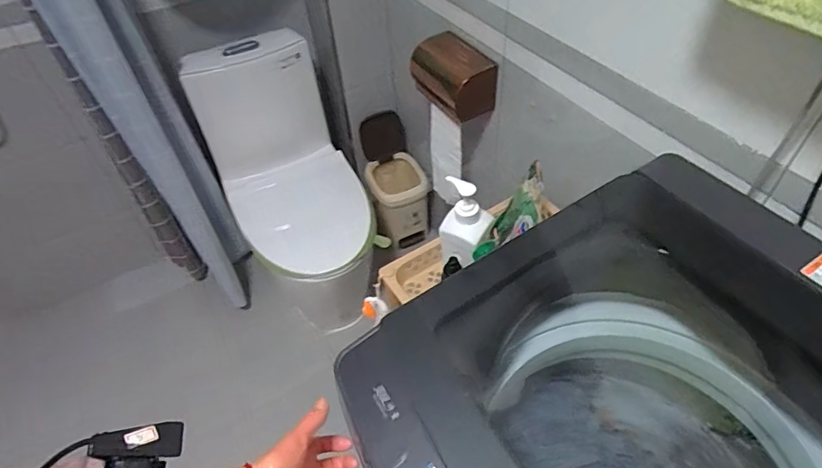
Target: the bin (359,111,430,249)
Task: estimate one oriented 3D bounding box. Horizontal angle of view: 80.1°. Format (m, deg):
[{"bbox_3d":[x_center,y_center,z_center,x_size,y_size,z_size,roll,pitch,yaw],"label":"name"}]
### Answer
[{"bbox_3d":[-0.054,-0.179,1.749,0.206,0.414,0.242,-8,49,-5],"label":"bin"}]

